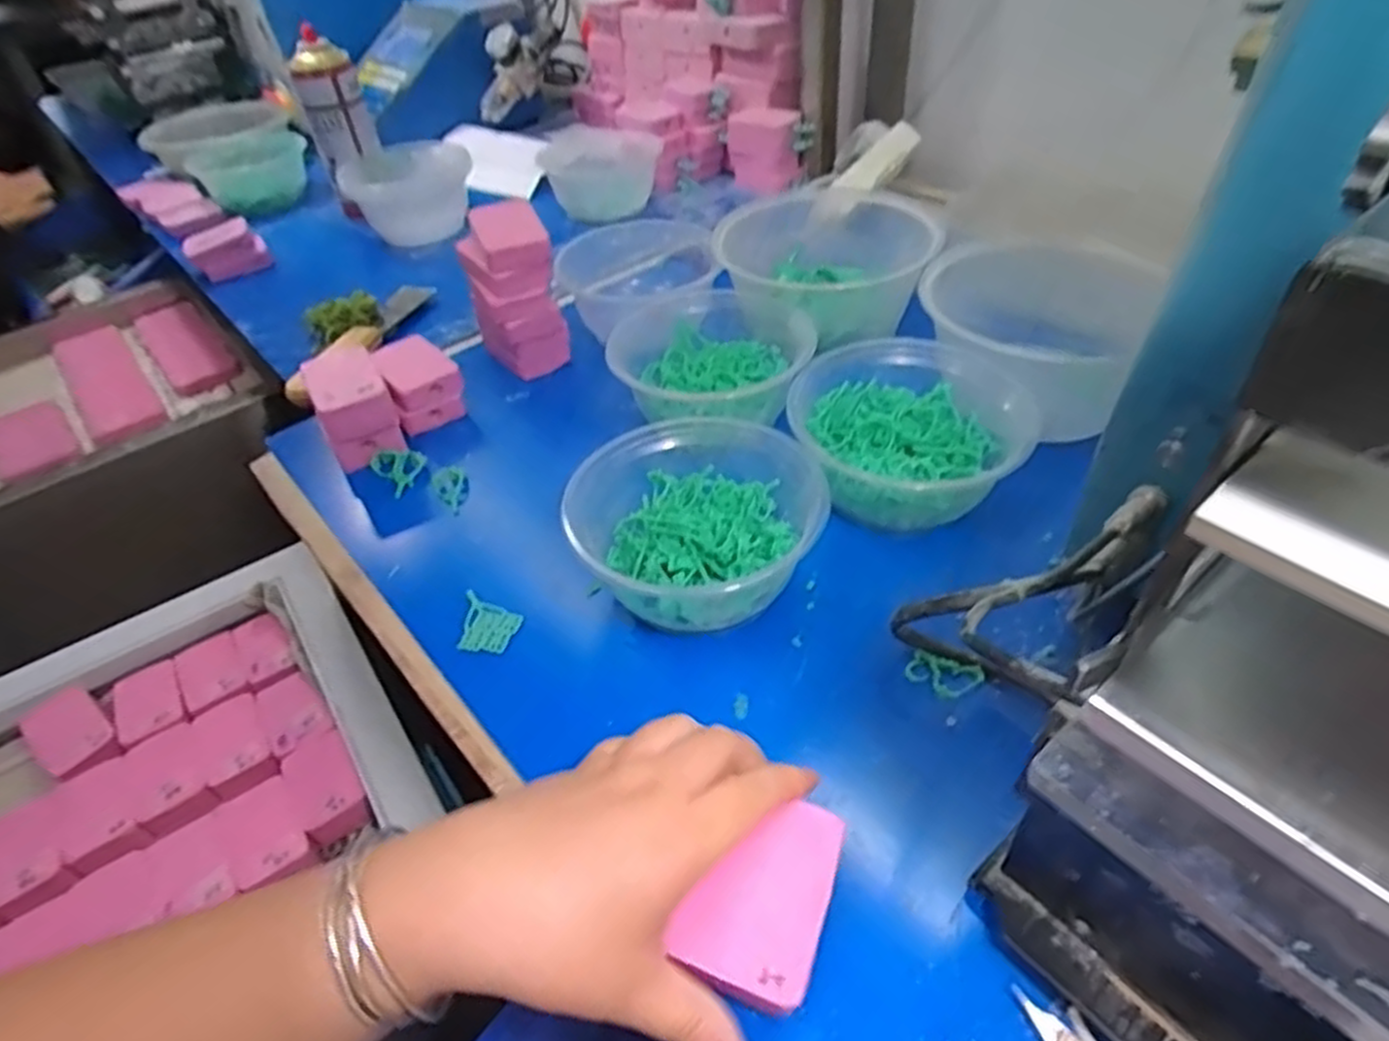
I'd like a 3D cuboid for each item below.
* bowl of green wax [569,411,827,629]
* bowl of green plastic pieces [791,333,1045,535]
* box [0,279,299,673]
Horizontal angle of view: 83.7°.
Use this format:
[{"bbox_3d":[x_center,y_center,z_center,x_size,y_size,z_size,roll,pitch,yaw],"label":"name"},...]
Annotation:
[{"bbox_3d":[0.002,0.001,0.429,0.123,0.062,0.127,-3,43,3],"label":"bowl of green wax"},{"bbox_3d":[0.122,-0.054,0.466,0.122,0.066,0.111,-3,43,3],"label":"bowl of green plastic pieces"},{"bbox_3d":[-0.725,-0.066,0.850,0.456,0.151,0.459,-29,49,-24],"label":"box"}]

